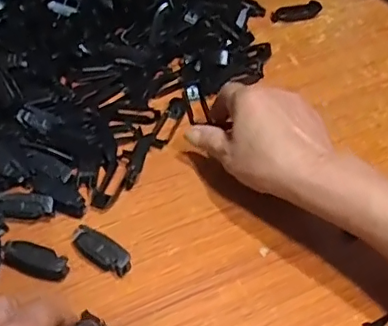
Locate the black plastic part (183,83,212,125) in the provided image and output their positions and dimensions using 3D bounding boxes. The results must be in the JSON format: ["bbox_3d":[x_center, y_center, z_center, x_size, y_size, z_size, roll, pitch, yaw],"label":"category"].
[{"bbox_3d":[0.001,-0.058,0.529,0.020,0.007,0.042,-12,72,-13],"label":"black plastic part"}]

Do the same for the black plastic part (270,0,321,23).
[{"bbox_3d":[0.116,-0.170,0.631,0.057,0.012,0.016,-14,52,-14],"label":"black plastic part"}]

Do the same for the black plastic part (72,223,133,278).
[{"bbox_3d":[-0.069,0.066,0.419,0.049,0.018,0.018,27,54,19],"label":"black plastic part"}]

